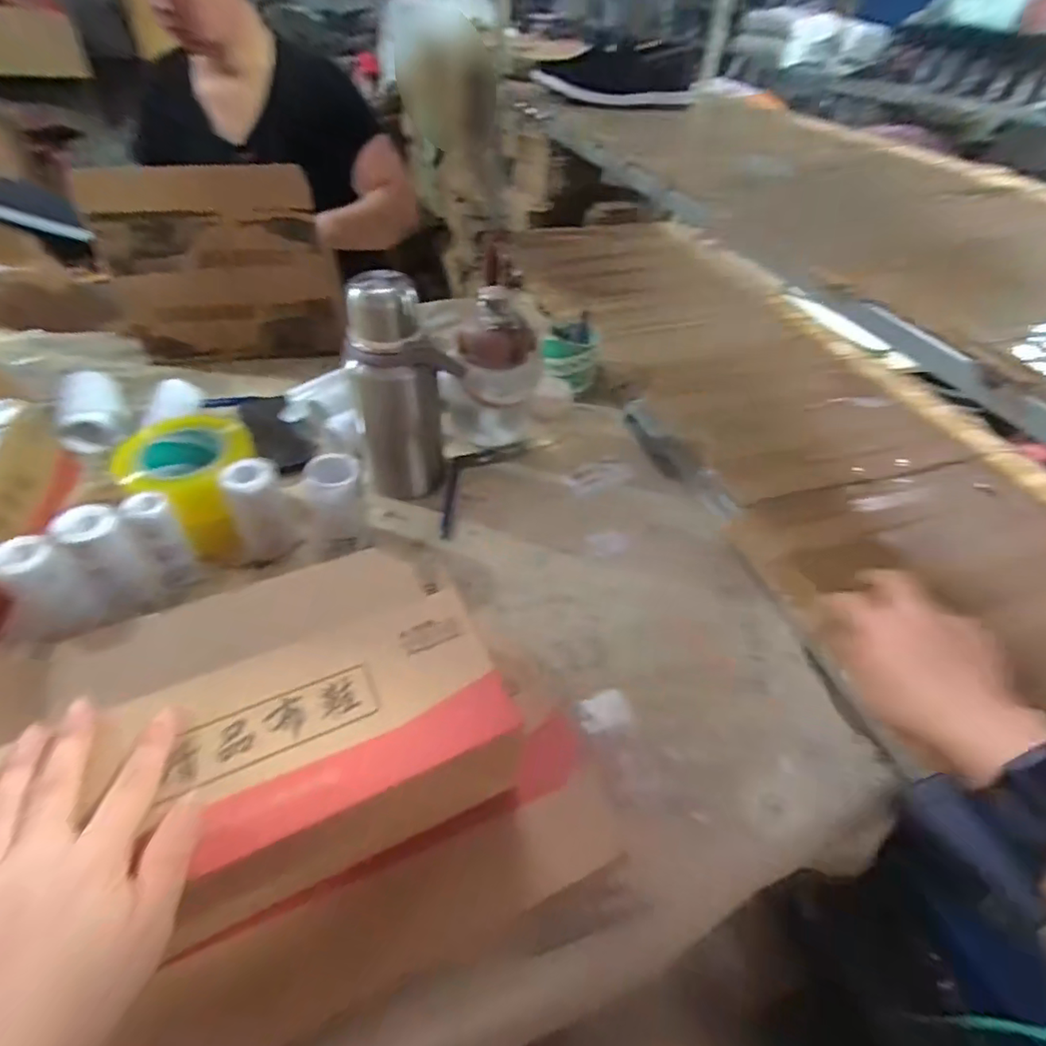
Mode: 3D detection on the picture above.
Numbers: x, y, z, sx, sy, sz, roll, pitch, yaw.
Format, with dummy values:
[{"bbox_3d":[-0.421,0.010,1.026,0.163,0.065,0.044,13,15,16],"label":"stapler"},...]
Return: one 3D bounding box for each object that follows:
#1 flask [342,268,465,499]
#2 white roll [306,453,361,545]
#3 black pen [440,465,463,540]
[{"bbox_3d":[-0.129,-0.143,0.603,0.115,0.235,0.076,-10,47,-13],"label":"flask"},{"bbox_3d":[-0.191,-0.018,0.566,0.058,0.094,0.050,-9,47,-12],"label":"white roll"},{"bbox_3d":[-0.085,-0.027,0.652,0.013,0.006,0.123,4,45,0],"label":"black pen"}]

